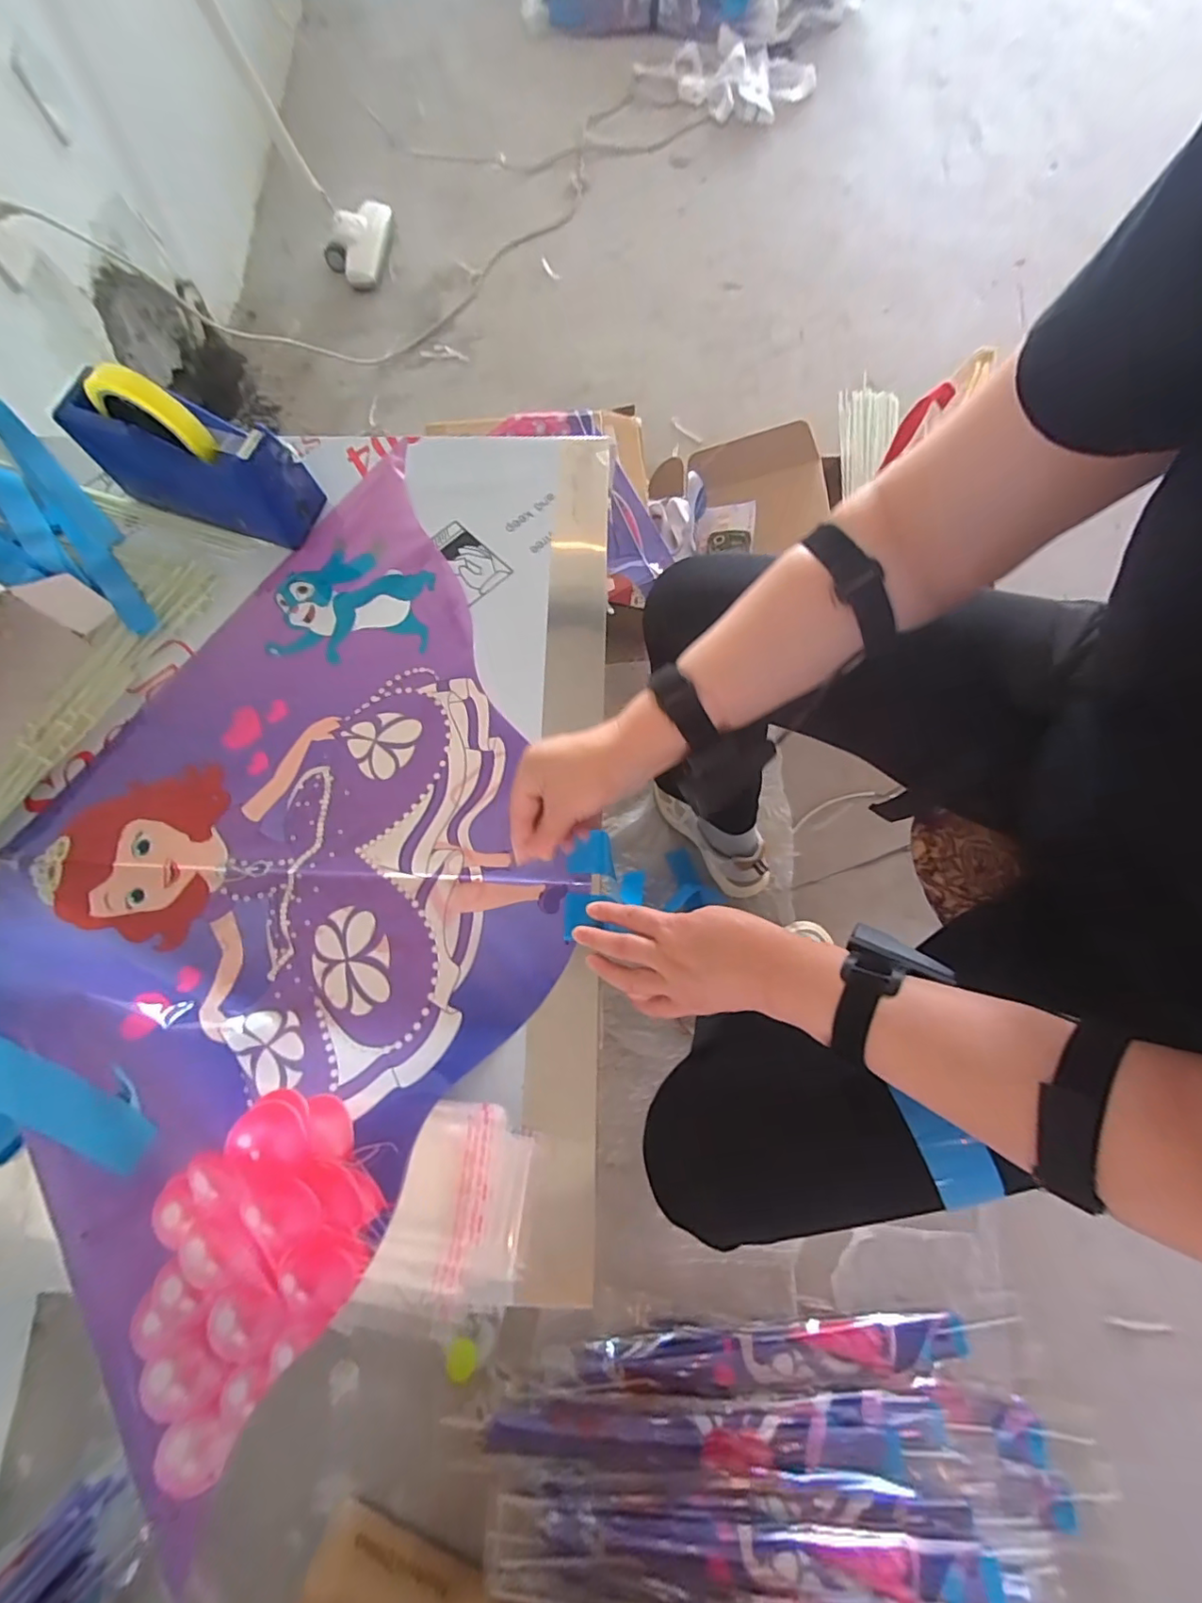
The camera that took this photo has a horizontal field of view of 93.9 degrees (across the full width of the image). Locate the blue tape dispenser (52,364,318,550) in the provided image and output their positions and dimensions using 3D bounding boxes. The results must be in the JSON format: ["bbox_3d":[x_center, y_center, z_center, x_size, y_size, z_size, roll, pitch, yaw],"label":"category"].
[{"bbox_3d":[-0.390,-0.332,0.535,0.205,0.123,0.068,18,75,6],"label":"blue tape dispenser"}]

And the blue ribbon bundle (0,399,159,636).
[{"bbox_3d":[-0.603,-0.246,0.551,0.204,0.023,0.345,-42,78,-11],"label":"blue ribbon bundle"}]

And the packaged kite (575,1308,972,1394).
[{"bbox_3d":[0.224,0.730,0.743,0.513,0.022,0.073,0,73,-2],"label":"packaged kite"}]

